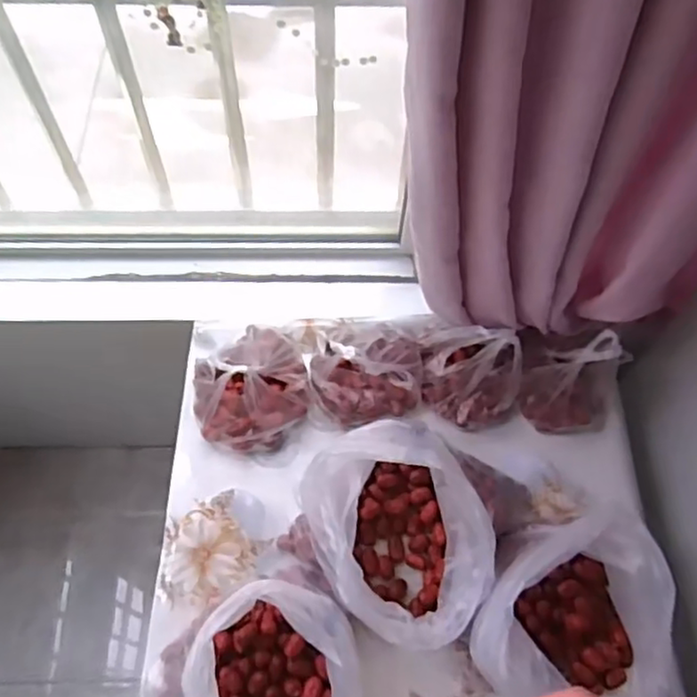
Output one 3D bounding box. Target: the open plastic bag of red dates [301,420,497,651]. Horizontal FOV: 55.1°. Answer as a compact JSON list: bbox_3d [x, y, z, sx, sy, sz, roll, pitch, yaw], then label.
[{"bbox_3d":[0.057,0.209,0.752,0.176,0.148,0.236,-20,64,-12],"label":"open plastic bag of red dates"}]

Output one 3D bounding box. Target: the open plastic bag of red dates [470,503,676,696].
[{"bbox_3d":[0.235,0.306,0.721,0.208,0.129,0.213,-14,63,-9],"label":"open plastic bag of red dates"}]

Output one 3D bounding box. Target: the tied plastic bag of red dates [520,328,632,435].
[{"bbox_3d":[0.294,0.044,0.856,0.126,0.143,0.089,-1,62,-3],"label":"tied plastic bag of red dates"}]

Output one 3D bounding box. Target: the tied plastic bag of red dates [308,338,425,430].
[{"bbox_3d":[0.028,0.027,0.861,0.146,0.110,0.103,-6,62,-5],"label":"tied plastic bag of red dates"}]

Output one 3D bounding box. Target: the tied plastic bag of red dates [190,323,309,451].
[{"bbox_3d":[-0.128,0.037,0.859,0.150,0.114,0.165,-6,62,-5],"label":"tied plastic bag of red dates"}]

